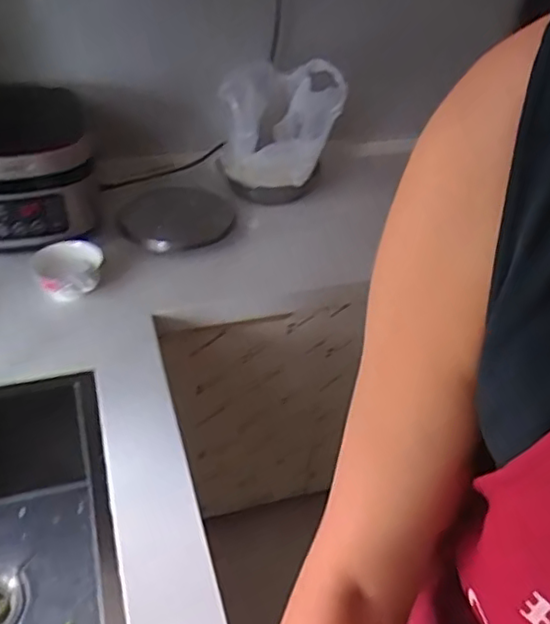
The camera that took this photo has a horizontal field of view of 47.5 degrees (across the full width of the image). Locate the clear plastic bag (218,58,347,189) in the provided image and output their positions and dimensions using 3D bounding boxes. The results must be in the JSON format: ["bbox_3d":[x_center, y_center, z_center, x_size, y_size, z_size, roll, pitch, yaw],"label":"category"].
[{"bbox_3d":[0.008,-0.378,1.267,0.225,0.244,0.193,2,39,-3],"label":"clear plastic bag"}]

